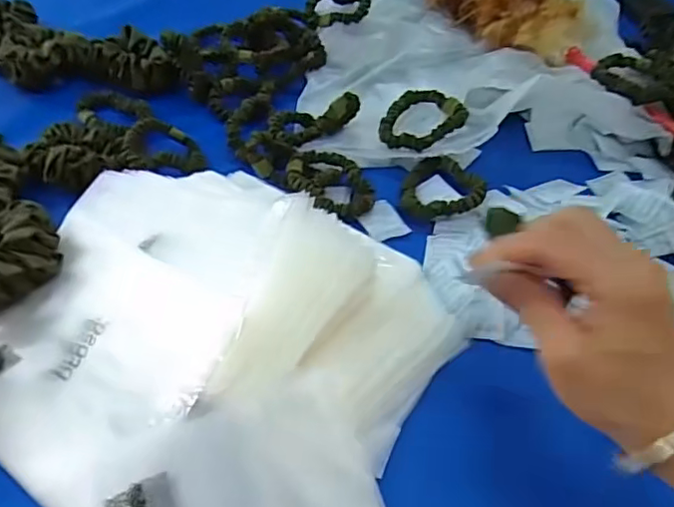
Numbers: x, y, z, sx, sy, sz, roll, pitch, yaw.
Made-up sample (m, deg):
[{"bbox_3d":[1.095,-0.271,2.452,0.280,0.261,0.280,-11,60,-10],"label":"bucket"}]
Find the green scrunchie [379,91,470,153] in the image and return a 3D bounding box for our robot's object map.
[{"bbox_3d":[0.079,-0.123,0.530,0.072,0.035,0.069,11,54,3],"label":"green scrunchie"}]

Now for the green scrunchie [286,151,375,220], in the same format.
[{"bbox_3d":[-0.008,-0.060,0.487,0.060,0.021,0.075,-16,50,-17],"label":"green scrunchie"}]

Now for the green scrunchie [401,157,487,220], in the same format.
[{"bbox_3d":[0.090,-0.055,0.493,0.069,0.011,0.070,15,49,32],"label":"green scrunchie"}]

